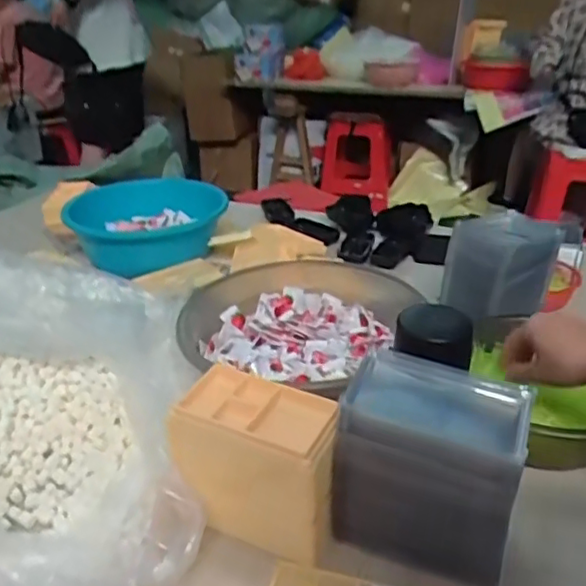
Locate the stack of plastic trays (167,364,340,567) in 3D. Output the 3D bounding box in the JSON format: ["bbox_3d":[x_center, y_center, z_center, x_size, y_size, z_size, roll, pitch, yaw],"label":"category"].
[{"bbox_3d":[-0.025,0.147,0.548,0.149,0.117,0.079,14,31,26],"label":"stack of plastic trays"}]

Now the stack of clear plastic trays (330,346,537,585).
[{"bbox_3d":[0.113,0.146,0.524,0.142,0.146,0.087,10,29,20],"label":"stack of clear plastic trays"}]

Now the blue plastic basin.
[{"bbox_3d":[-0.263,-0.129,1.145,0.270,0.098,0.241,-6,28,-9],"label":"blue plastic basin"}]

